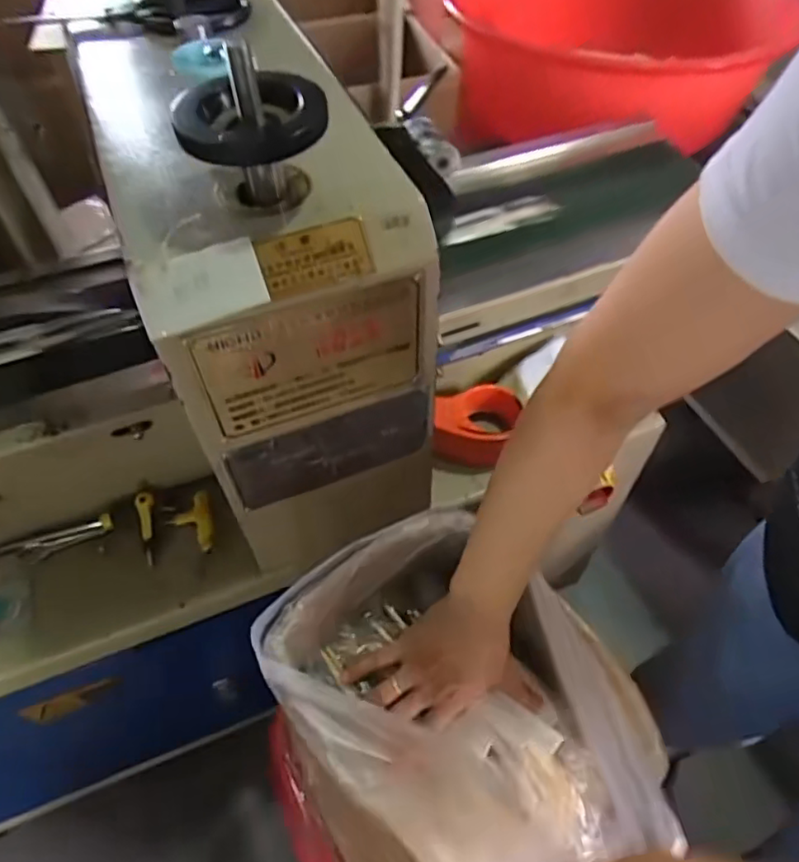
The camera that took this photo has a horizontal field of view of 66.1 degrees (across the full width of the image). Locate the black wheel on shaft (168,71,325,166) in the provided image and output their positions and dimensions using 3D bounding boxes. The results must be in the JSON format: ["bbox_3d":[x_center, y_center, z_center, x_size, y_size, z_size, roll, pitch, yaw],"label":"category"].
[{"bbox_3d":[-0.093,-0.200,0.384,0.092,0.022,0.092,-11,53,-8],"label":"black wheel on shaft"}]

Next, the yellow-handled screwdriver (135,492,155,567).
[{"bbox_3d":[-0.289,0.111,0.699,0.018,0.011,0.083,-11,72,-7],"label":"yellow-handled screwdriver"}]

